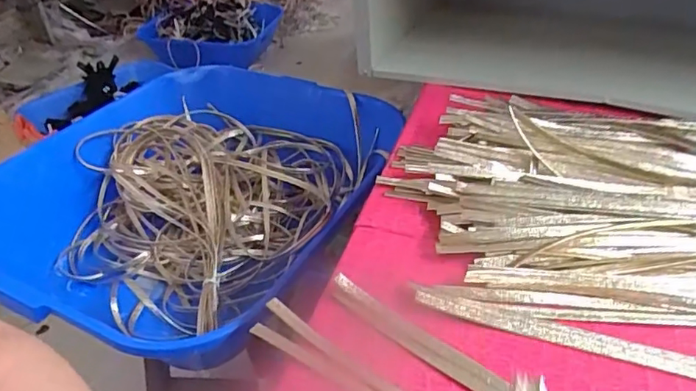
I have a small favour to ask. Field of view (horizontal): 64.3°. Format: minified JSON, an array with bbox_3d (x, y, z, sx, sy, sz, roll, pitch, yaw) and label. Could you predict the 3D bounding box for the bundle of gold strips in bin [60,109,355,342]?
[{"bbox_3d":[-0.237,-0.001,0.912,0.395,0.116,0.421,17,41,23],"label":"bundle of gold strips in bin"}]

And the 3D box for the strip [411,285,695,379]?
[{"bbox_3d":[0.194,0.103,0.361,0.304,0.007,0.019,12,39,17],"label":"strip"}]

